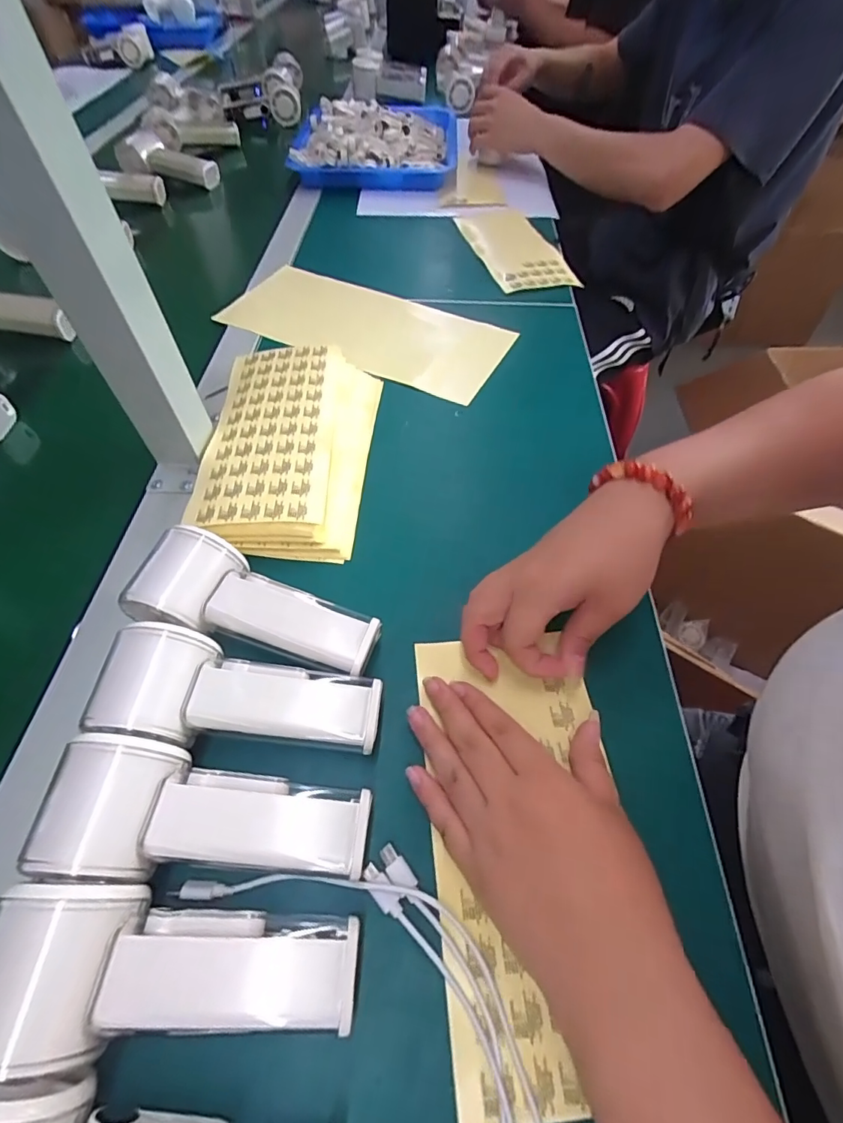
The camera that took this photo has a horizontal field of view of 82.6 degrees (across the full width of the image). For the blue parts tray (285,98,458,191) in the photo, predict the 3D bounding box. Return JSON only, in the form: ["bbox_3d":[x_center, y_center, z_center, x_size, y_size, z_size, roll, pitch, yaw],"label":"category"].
[{"bbox_3d":[-0.067,-0.723,0.812,0.244,0.052,0.347,2,55,2],"label":"blue parts tray"}]

